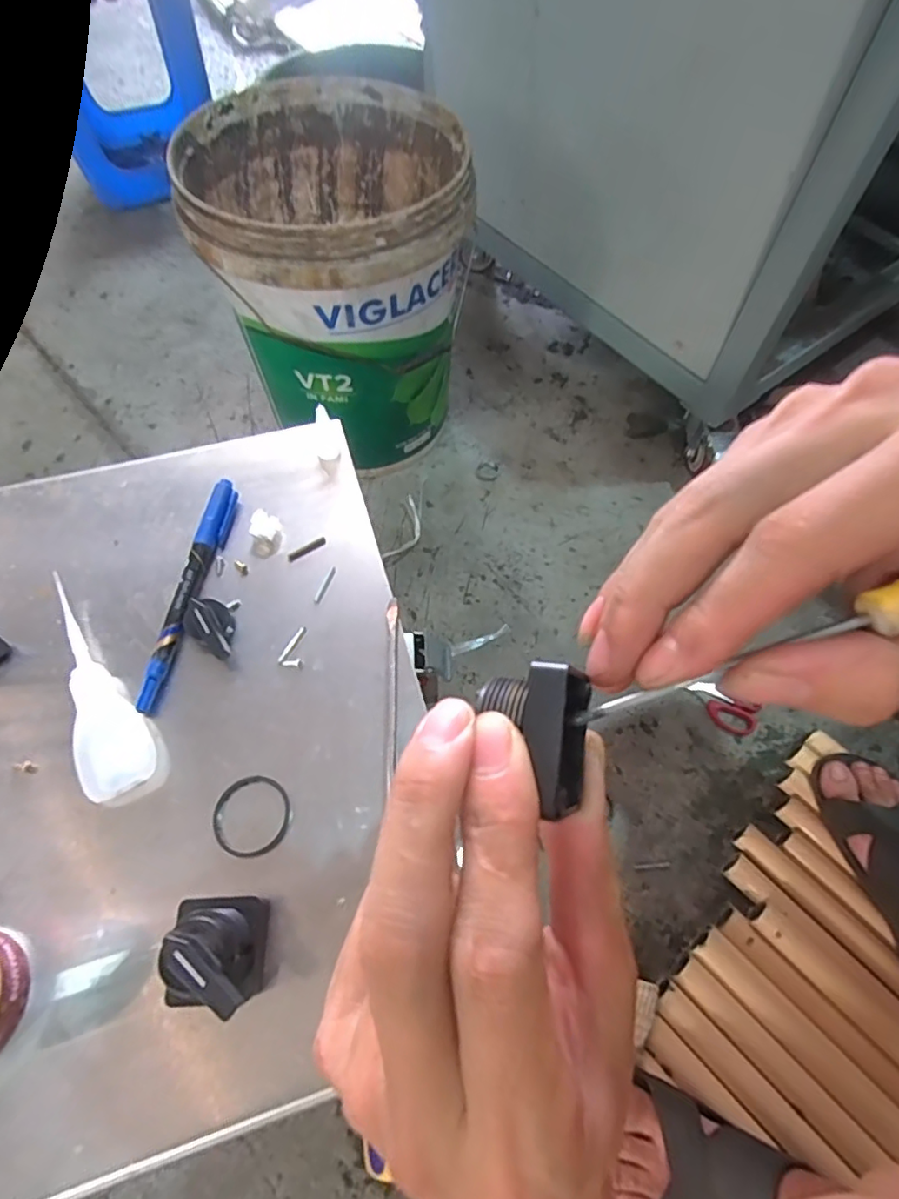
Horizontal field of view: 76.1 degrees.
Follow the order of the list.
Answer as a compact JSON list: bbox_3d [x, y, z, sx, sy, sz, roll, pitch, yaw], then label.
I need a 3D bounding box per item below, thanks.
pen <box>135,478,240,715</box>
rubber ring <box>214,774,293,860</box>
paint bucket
[{"bbox_3d":[-0.138,-0.007,0.308,0.012,0.013,0.136,6,61,2],"label":"pen"},{"bbox_3d":[-0.090,0.097,0.260,0.036,0.004,0.034,1,61,-1],"label":"rubber ring"},{"bbox_3d":[-0.122,-0.376,0.711,0.280,0.313,0.306,1,61,-1],"label":"paint bucket"}]

